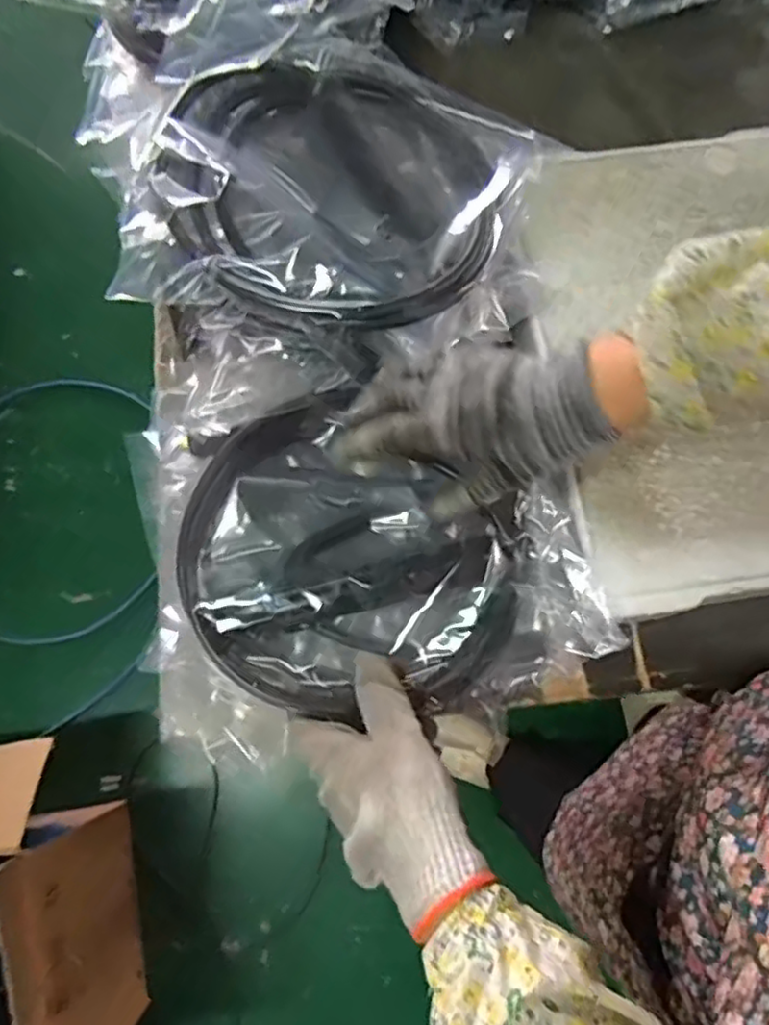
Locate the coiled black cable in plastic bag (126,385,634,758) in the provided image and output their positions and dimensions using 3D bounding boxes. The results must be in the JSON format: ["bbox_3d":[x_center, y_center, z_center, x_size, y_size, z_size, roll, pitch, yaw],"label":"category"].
[{"bbox_3d":[-0.008,0.028,0.463,0.299,0.067,0.230,-8,76,-3],"label":"coiled black cable in plastic bag"}]

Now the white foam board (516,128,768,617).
[{"bbox_3d":[0.261,-0.135,0.526,0.274,0.024,0.401,-6,76,-3],"label":"white foam board"}]

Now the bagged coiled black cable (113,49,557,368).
[{"bbox_3d":[-0.049,-0.230,0.473,0.287,0.048,0.236,21,76,4],"label":"bagged coiled black cable"}]

